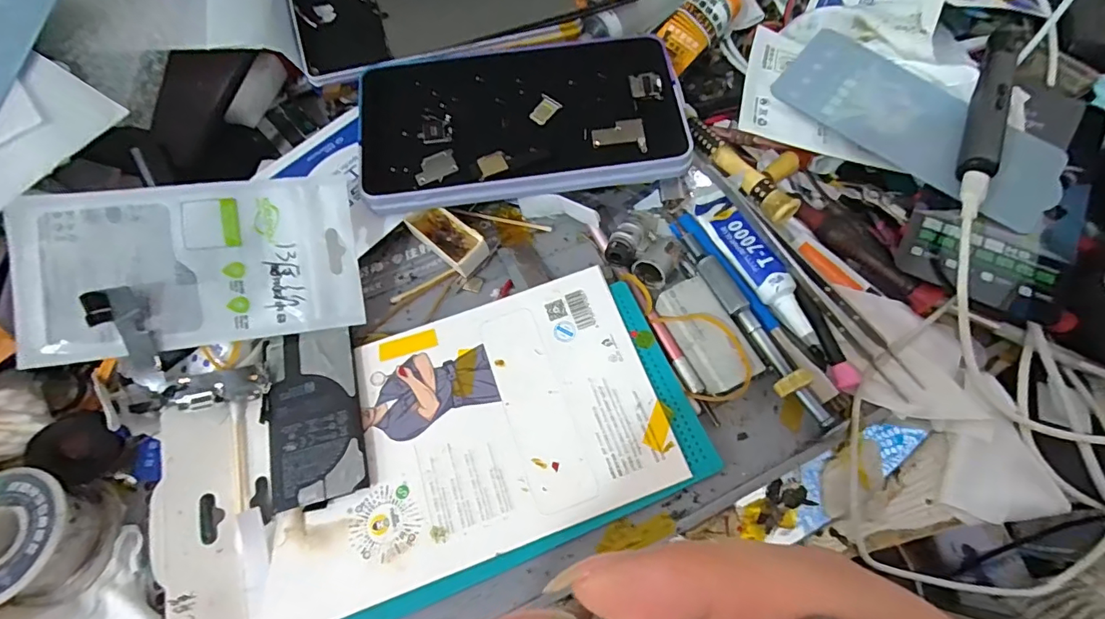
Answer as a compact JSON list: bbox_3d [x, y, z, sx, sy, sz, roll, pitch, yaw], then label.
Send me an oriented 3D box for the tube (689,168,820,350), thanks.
[{"bbox_3d":[0.110,-0.032,0.270,0.020,0.017,0.115,-25,68,-11],"label":"tube"}]

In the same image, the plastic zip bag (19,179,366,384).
[{"bbox_3d":[-0.177,-0.019,0.242,0.148,0.016,0.084,-9,88,-13],"label":"plastic zip bag"}]

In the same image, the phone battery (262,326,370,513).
[{"bbox_3d":[-0.117,0.051,0.239,0.043,0.004,0.084,-16,67,-6],"label":"phone battery"}]

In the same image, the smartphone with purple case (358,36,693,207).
[{"bbox_3d":[-0.019,-0.118,0.287,0.184,0.012,0.107,-7,66,-3],"label":"smartphone with purple case"}]

